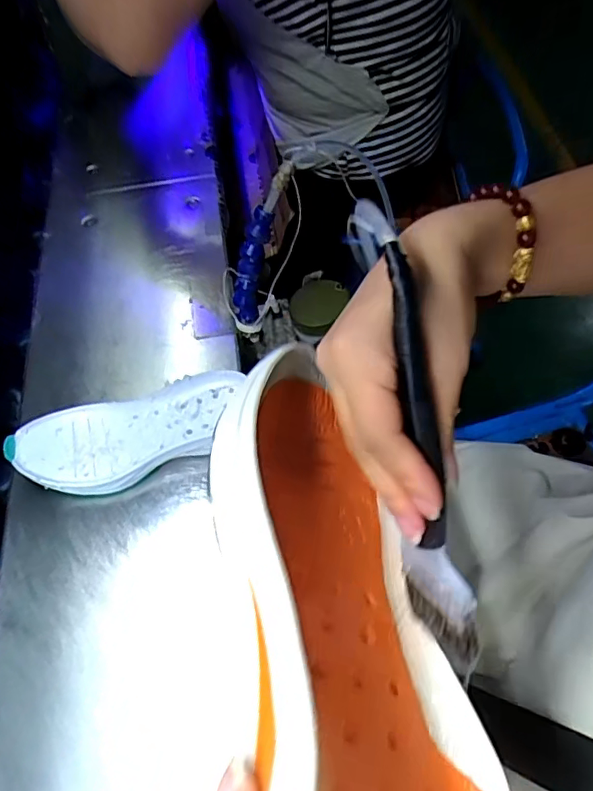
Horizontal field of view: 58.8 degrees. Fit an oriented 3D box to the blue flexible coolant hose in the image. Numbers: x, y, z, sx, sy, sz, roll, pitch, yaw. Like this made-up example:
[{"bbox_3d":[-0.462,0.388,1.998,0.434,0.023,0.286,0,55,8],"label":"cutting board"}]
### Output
[{"bbox_3d":[-0.037,-0.133,0.487,0.023,0.166,0.023,41,47,19],"label":"blue flexible coolant hose"}]

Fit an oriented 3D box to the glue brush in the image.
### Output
[{"bbox_3d":[0.049,0.020,0.212,0.020,0.034,0.190,-13,104,-5],"label":"glue brush"}]

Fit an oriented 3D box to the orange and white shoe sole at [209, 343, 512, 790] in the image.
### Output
[{"bbox_3d":[0.016,0.089,0.217,0.042,0.113,0.299,-43,38,25],"label":"orange and white shoe sole"}]

